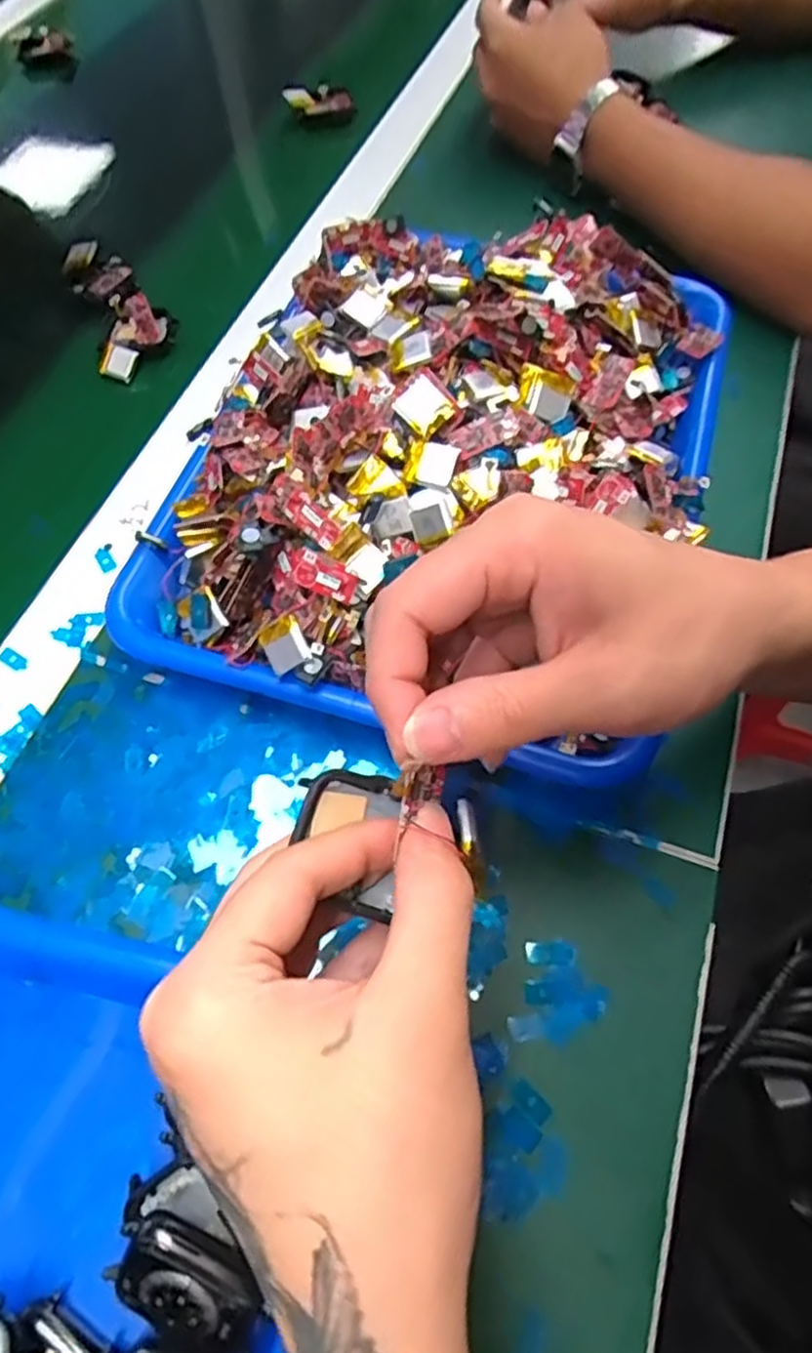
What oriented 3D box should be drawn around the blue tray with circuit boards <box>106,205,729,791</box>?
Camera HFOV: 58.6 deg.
[{"bbox_3d":[0.024,-0.121,0.363,0.245,0.079,0.316,16,62,9],"label":"blue tray with circuit boards"}]

